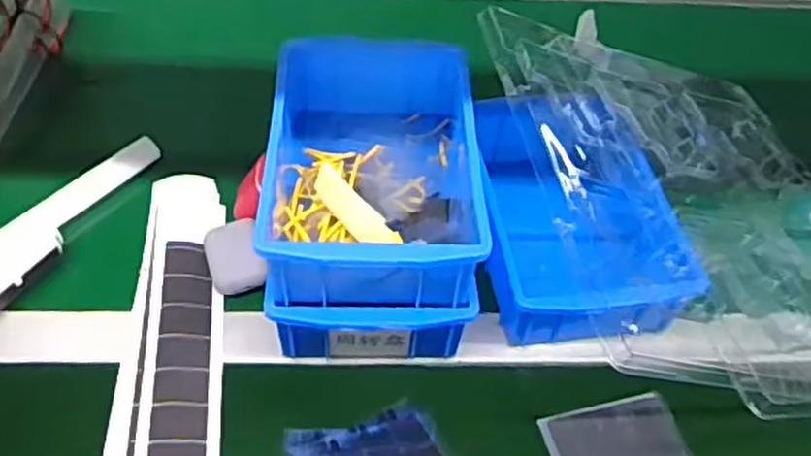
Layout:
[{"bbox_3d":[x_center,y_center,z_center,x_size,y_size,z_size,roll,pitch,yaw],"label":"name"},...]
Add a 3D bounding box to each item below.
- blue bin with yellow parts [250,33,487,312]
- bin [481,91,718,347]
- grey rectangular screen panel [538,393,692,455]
[{"bbox_3d":[-0.022,-0.044,0.496,0.128,0.062,0.196,1,51,-4],"label":"blue bin with yellow parts"},{"bbox_3d":[0.121,-0.013,0.559,0.127,0.081,0.202,-3,52,-7],"label":"bin"},{"bbox_3d":[0.134,0.138,0.475,0.086,0.007,0.052,-10,55,-11],"label":"grey rectangular screen panel"}]

